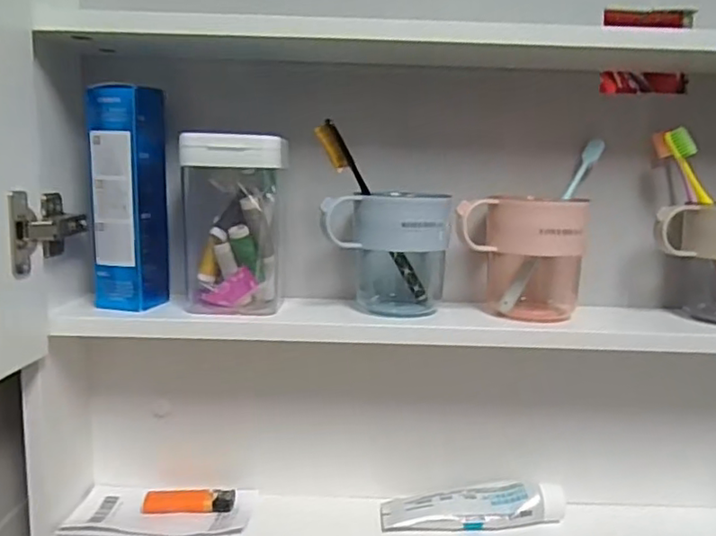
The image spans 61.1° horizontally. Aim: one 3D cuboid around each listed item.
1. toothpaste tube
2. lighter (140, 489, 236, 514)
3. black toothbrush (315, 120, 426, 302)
[{"bbox_3d":[0.105,0.218,0.555,0.162,0.035,0.045,2,9,1],"label":"toothpaste tube"},{"bbox_3d":[-0.156,0.216,0.560,0.081,0.016,0.029,0,10,-8],"label":"lighter"},{"bbox_3d":[0.015,-0.042,0.516,0.018,0.184,0.011,-43,30,-21],"label":"black toothbrush"}]

